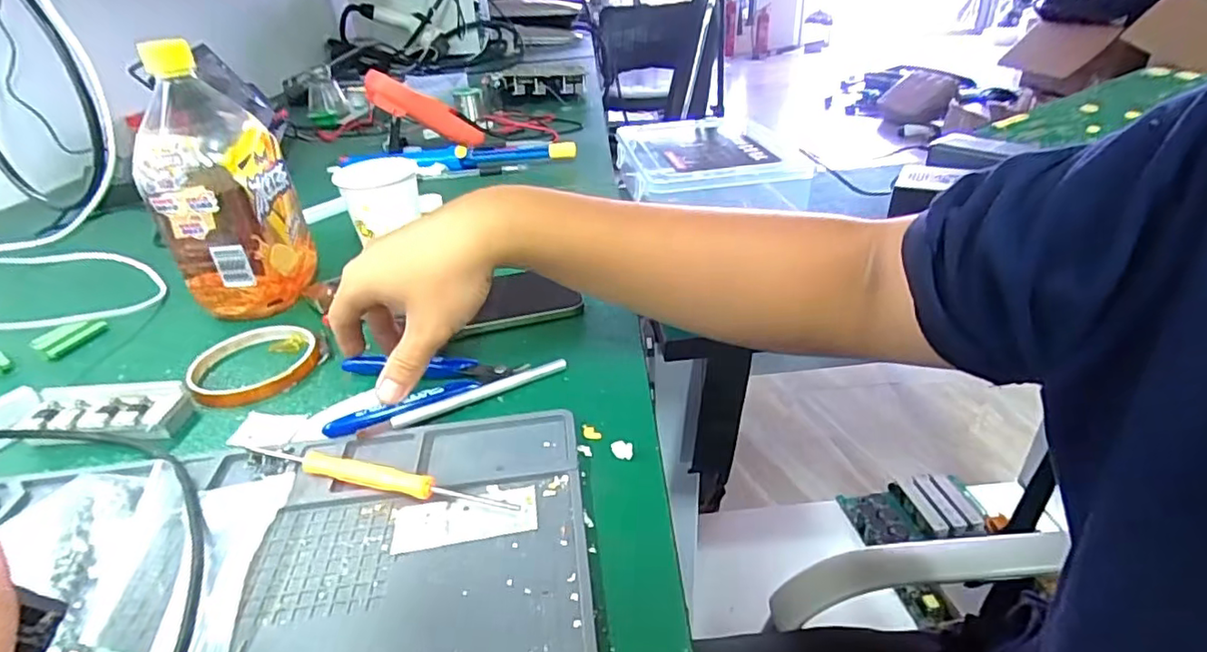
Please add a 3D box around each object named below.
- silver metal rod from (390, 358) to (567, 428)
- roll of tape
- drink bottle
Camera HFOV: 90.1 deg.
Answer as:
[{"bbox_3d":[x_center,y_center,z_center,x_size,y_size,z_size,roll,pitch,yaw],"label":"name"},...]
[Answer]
[{"bbox_3d":[-0.075,0.041,0.378,0.112,0.011,0.012,-21,36,-25],"label":"silver metal rod"},{"bbox_3d":[-0.245,0.026,0.424,0.080,0.012,0.080,-3,32,2],"label":"roll of tape"},{"bbox_3d":[-0.297,-0.105,0.473,0.098,0.189,0.108,-23,36,-27],"label":"drink bottle"}]

